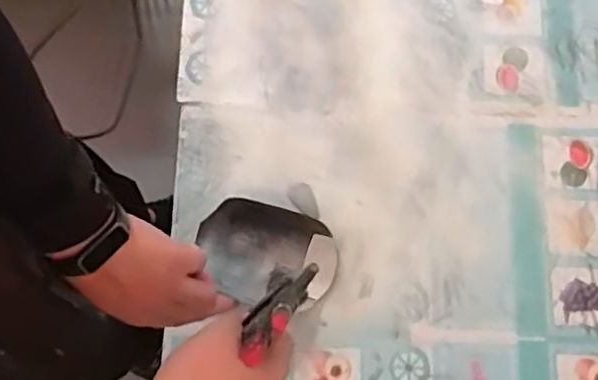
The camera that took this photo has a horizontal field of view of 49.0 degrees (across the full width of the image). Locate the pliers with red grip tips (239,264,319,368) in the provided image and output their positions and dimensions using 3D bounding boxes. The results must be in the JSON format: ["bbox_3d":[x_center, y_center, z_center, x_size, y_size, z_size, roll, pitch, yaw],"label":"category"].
[{"bbox_3d":[-0.016,0.085,0.468,0.025,0.033,0.094,33,39,7],"label":"pliers with red grip tips"}]

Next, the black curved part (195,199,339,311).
[{"bbox_3d":[-0.033,0.067,0.656,0.138,0.042,0.094,17,77,3],"label":"black curved part"}]

